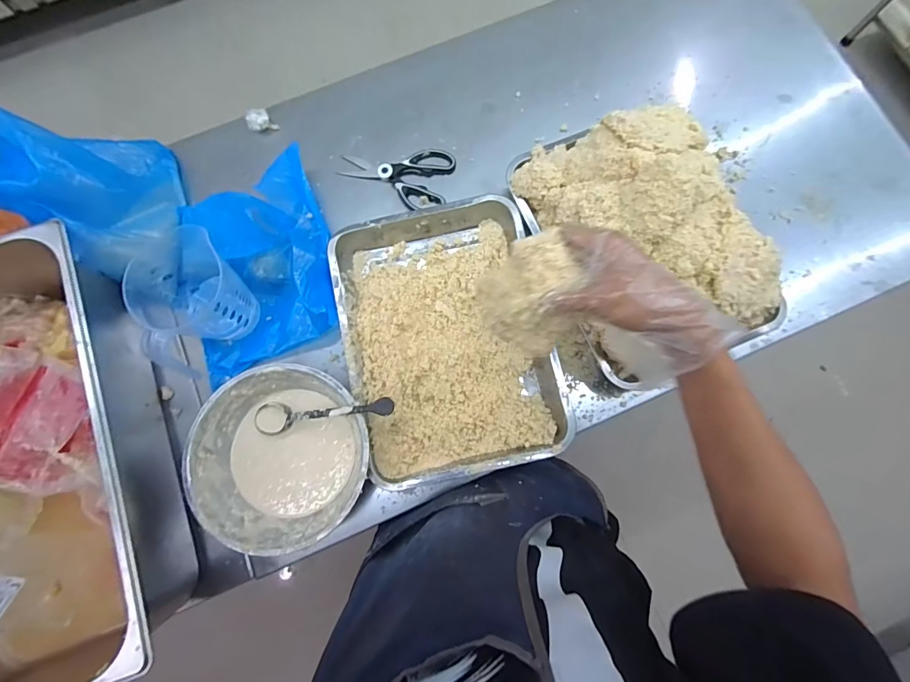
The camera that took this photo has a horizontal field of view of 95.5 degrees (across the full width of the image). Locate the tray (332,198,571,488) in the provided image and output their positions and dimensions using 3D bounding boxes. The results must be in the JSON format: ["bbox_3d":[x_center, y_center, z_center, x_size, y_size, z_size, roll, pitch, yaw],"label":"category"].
[{"bbox_3d":[-0.015,-0.008,0.597,0.280,0.042,0.383,-12,79,-2],"label":"tray"}]

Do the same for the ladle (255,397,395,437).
[{"bbox_3d":[-0.180,0.100,0.557,0.210,0.027,0.043,-7,78,18],"label":"ladle"}]

